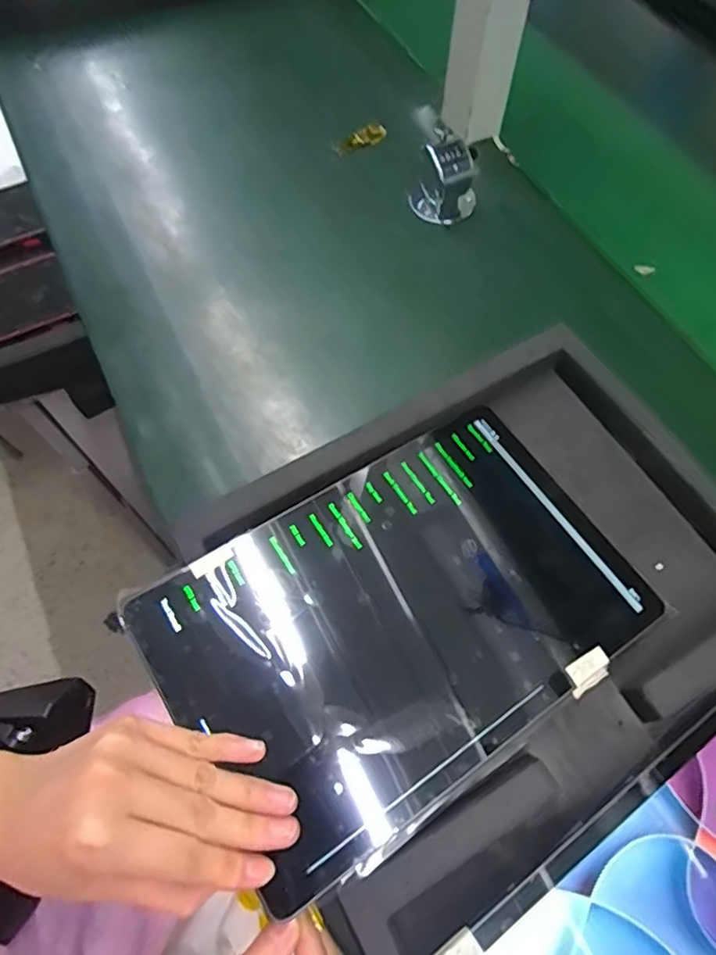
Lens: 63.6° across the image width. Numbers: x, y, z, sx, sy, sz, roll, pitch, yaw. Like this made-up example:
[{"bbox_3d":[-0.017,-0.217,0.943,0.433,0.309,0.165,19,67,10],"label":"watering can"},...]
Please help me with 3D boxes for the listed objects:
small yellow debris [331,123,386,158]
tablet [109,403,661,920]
[{"bbox_3d":[0.001,-0.308,0.530,0.053,0.013,0.014,-32,68,-14],"label":"small yellow debris"},{"bbox_3d":[0.026,0.073,0.315,0.249,0.009,0.167,-29,70,-17],"label":"tablet"}]

